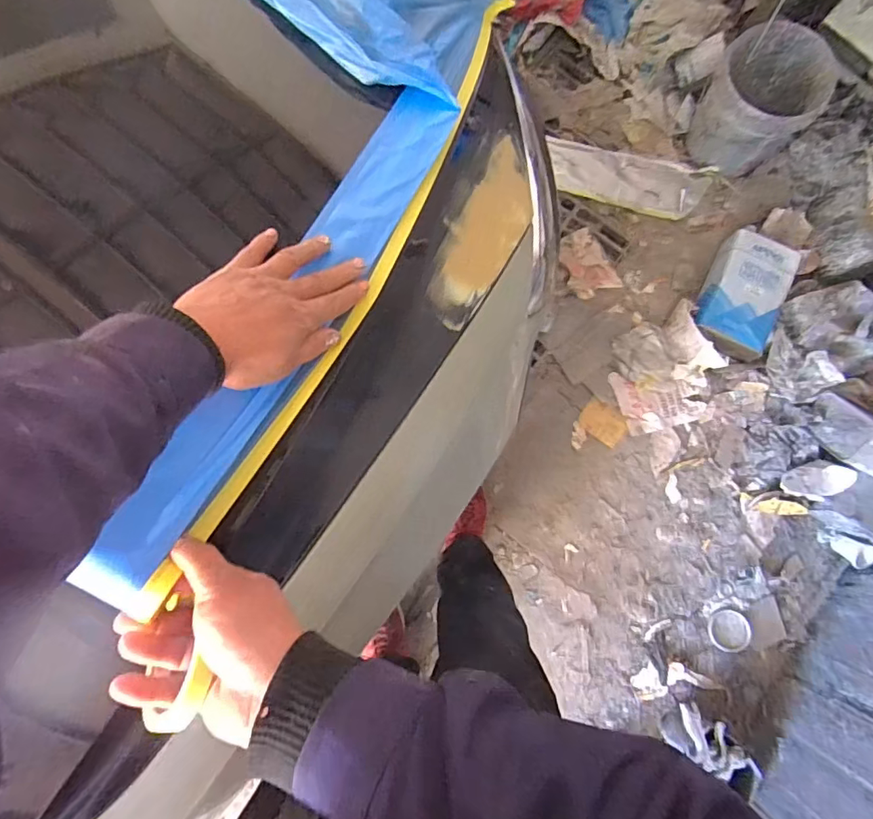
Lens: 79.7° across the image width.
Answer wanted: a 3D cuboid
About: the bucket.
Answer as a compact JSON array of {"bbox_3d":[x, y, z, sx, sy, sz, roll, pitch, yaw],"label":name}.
[{"bbox_3d":[0.840,-0.817,1.383,0.303,0.217,0.276,0,83,-3],"label":"bucket"}]

